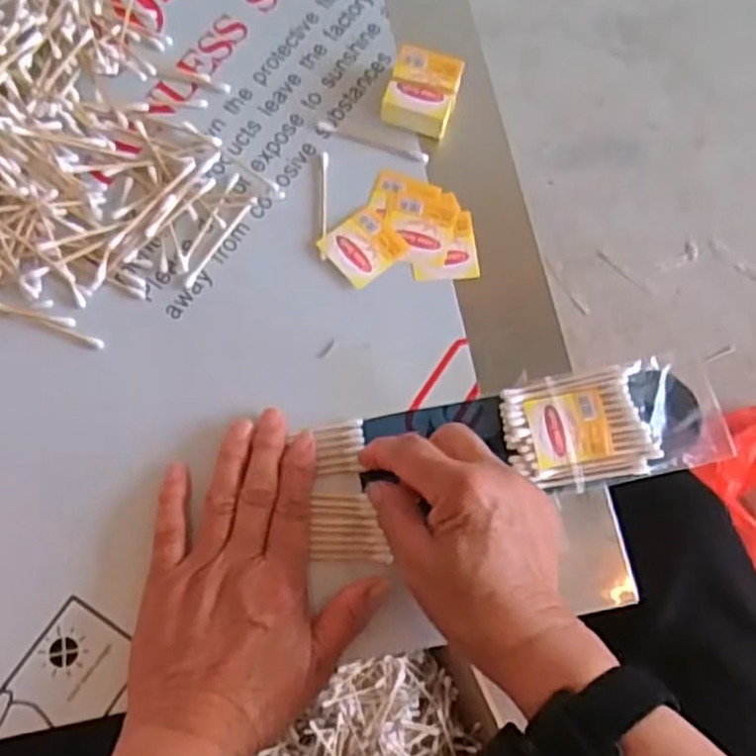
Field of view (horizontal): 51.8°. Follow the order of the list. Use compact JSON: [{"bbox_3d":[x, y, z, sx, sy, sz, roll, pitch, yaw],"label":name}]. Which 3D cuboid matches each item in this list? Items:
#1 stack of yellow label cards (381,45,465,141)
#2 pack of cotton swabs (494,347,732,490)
[{"bbox_3d":[0.028,-0.176,0.485,0.042,0.024,0.047,16,72,2],"label":"stack of yellow label cards"},{"bbox_3d":[0.133,0.024,0.436,0.123,0.010,0.066,-8,72,-4],"label":"pack of cotton swabs"}]

